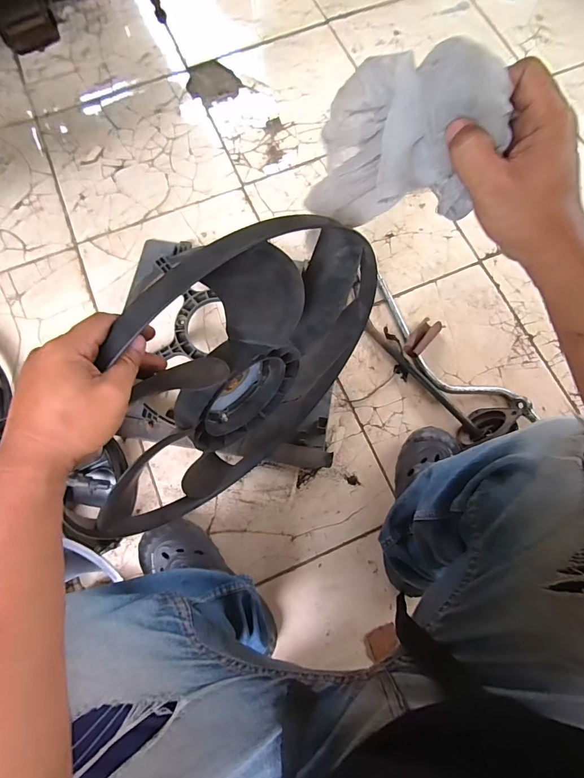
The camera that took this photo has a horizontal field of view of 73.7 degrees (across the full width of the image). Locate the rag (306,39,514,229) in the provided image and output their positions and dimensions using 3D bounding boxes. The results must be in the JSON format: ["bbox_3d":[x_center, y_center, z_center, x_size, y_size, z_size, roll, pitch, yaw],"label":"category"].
[{"bbox_3d":[0.068,-0.188,0.329,0.058,0.214,0.117,-38,112,-9],"label":"rag"}]

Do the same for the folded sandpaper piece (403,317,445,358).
[{"bbox_3d":[0.271,-0.110,0.800,0.039,0.020,0.118,42,66,7],"label":"folded sandpaper piece"}]

